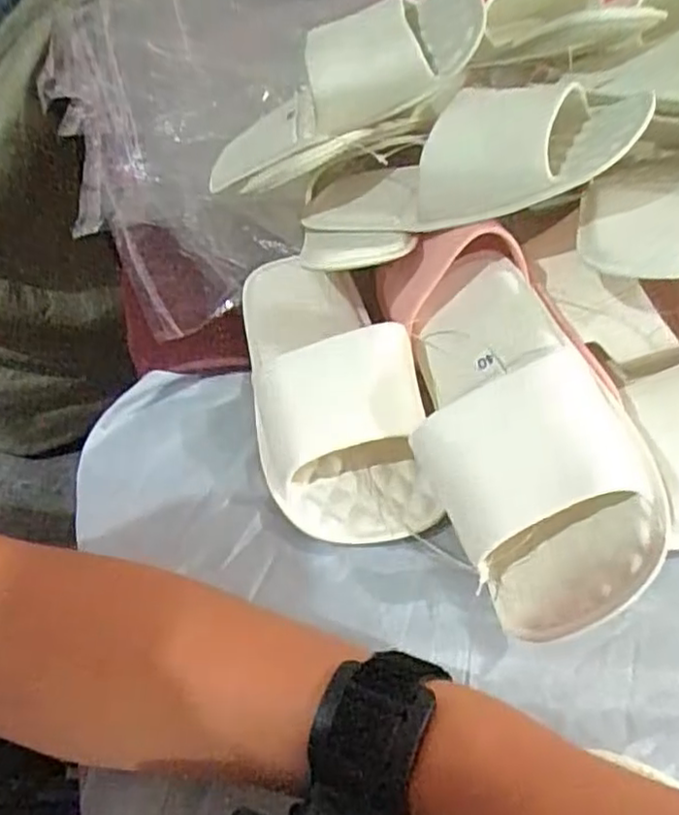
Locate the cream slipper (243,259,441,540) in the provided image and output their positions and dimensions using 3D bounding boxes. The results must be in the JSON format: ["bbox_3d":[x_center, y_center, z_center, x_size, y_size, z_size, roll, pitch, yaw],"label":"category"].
[{"bbox_3d":[-0.010,-0.025,0.424,0.101,0.058,0.228,-9,47,-4],"label":"cream slipper"}]

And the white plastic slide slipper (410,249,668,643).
[{"bbox_3d":[0.091,0.013,0.362,0.098,0.072,0.211,-38,46,24],"label":"white plastic slide slipper"}]

